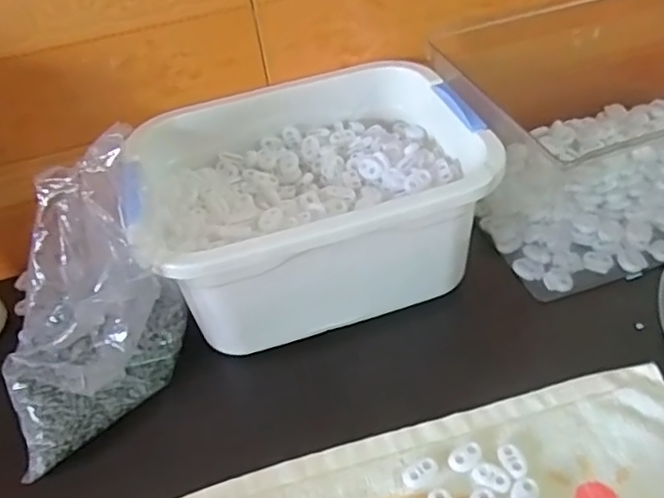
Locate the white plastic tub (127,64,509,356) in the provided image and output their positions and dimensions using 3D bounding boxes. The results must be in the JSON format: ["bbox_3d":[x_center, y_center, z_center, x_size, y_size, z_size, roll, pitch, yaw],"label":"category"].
[{"bbox_3d":[-0.017,-0.039,0.475,0.233,0.108,0.187,-14,43,-8],"label":"white plastic tub"}]

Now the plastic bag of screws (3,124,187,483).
[{"bbox_3d":[-0.170,0.036,0.410,0.132,0.143,0.110,-24,45,-18],"label":"plastic bag of screws"}]

